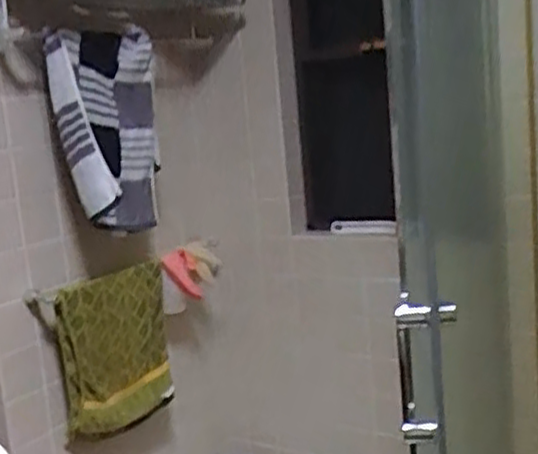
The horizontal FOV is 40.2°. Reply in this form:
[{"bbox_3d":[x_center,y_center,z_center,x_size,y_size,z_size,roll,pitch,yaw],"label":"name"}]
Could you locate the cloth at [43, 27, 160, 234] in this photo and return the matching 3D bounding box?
[{"bbox_3d":[-0.354,-0.209,1.660,0.184,0.451,0.291,-6,9,-4],"label":"cloth"}]

